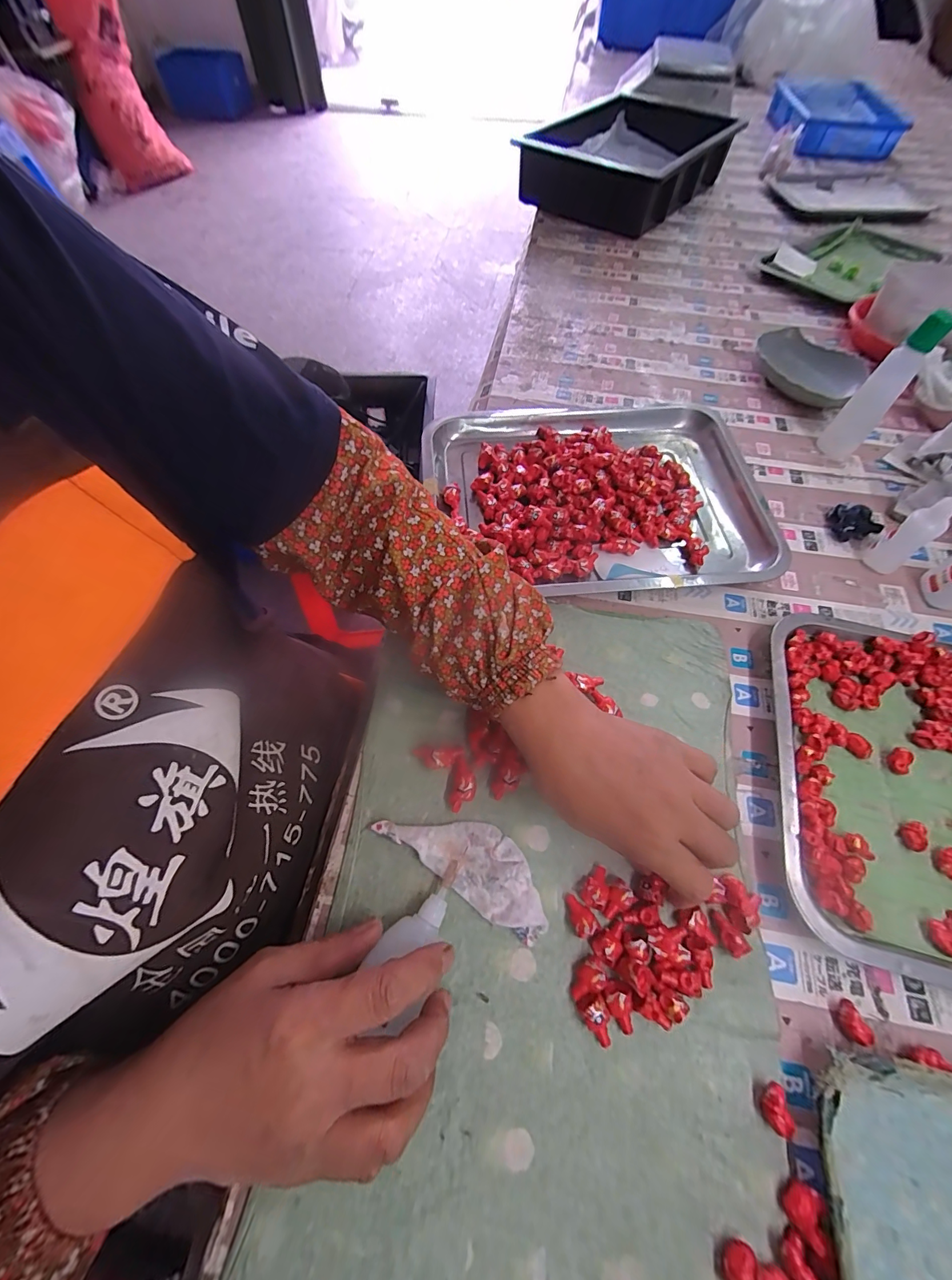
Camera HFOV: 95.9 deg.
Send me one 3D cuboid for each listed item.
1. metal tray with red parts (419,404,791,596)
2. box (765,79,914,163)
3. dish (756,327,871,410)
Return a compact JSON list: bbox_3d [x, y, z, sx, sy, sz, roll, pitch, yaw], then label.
[{"bbox_3d":[0.123,-0.160,0.465,0.351,0.038,0.263,-4,61,-1],"label":"metal tray with red parts"},{"bbox_3d":[0.850,-1.249,1.027,0.243,0.055,0.388,14,62,8],"label":"box"},{"bbox_3d":[0.442,-0.362,0.576,0.104,0.030,0.152,-29,65,-14],"label":"dish"}]

